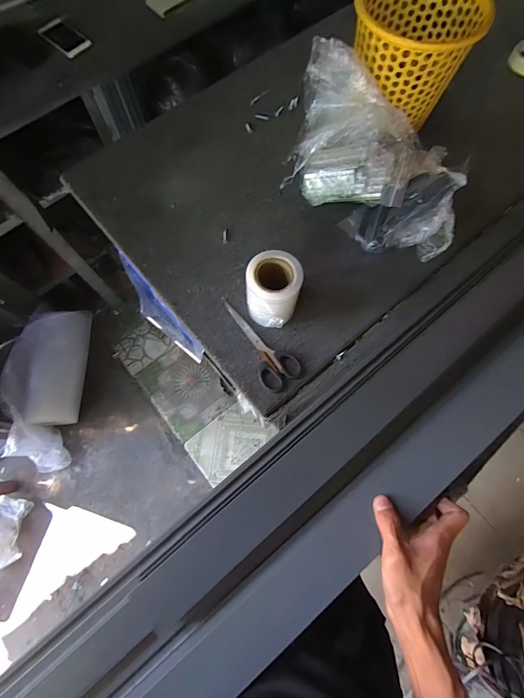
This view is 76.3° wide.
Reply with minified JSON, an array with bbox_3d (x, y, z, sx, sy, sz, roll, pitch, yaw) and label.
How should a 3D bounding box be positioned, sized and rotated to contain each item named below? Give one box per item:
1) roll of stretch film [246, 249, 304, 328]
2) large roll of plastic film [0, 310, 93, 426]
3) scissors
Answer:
[{"bbox_3d":[0.016,-0.079,0.506,0.077,0.100,0.089,17,73,6],"label":"roll of stretch film"},{"bbox_3d":[-0.949,0.076,1.475,0.254,0.215,0.499,0,72,1],"label":"large roll of plastic film"},{"bbox_3d":[-0.008,-0.011,0.539,0.066,0.008,0.166,-36,75,-10],"label":"scissors"}]

